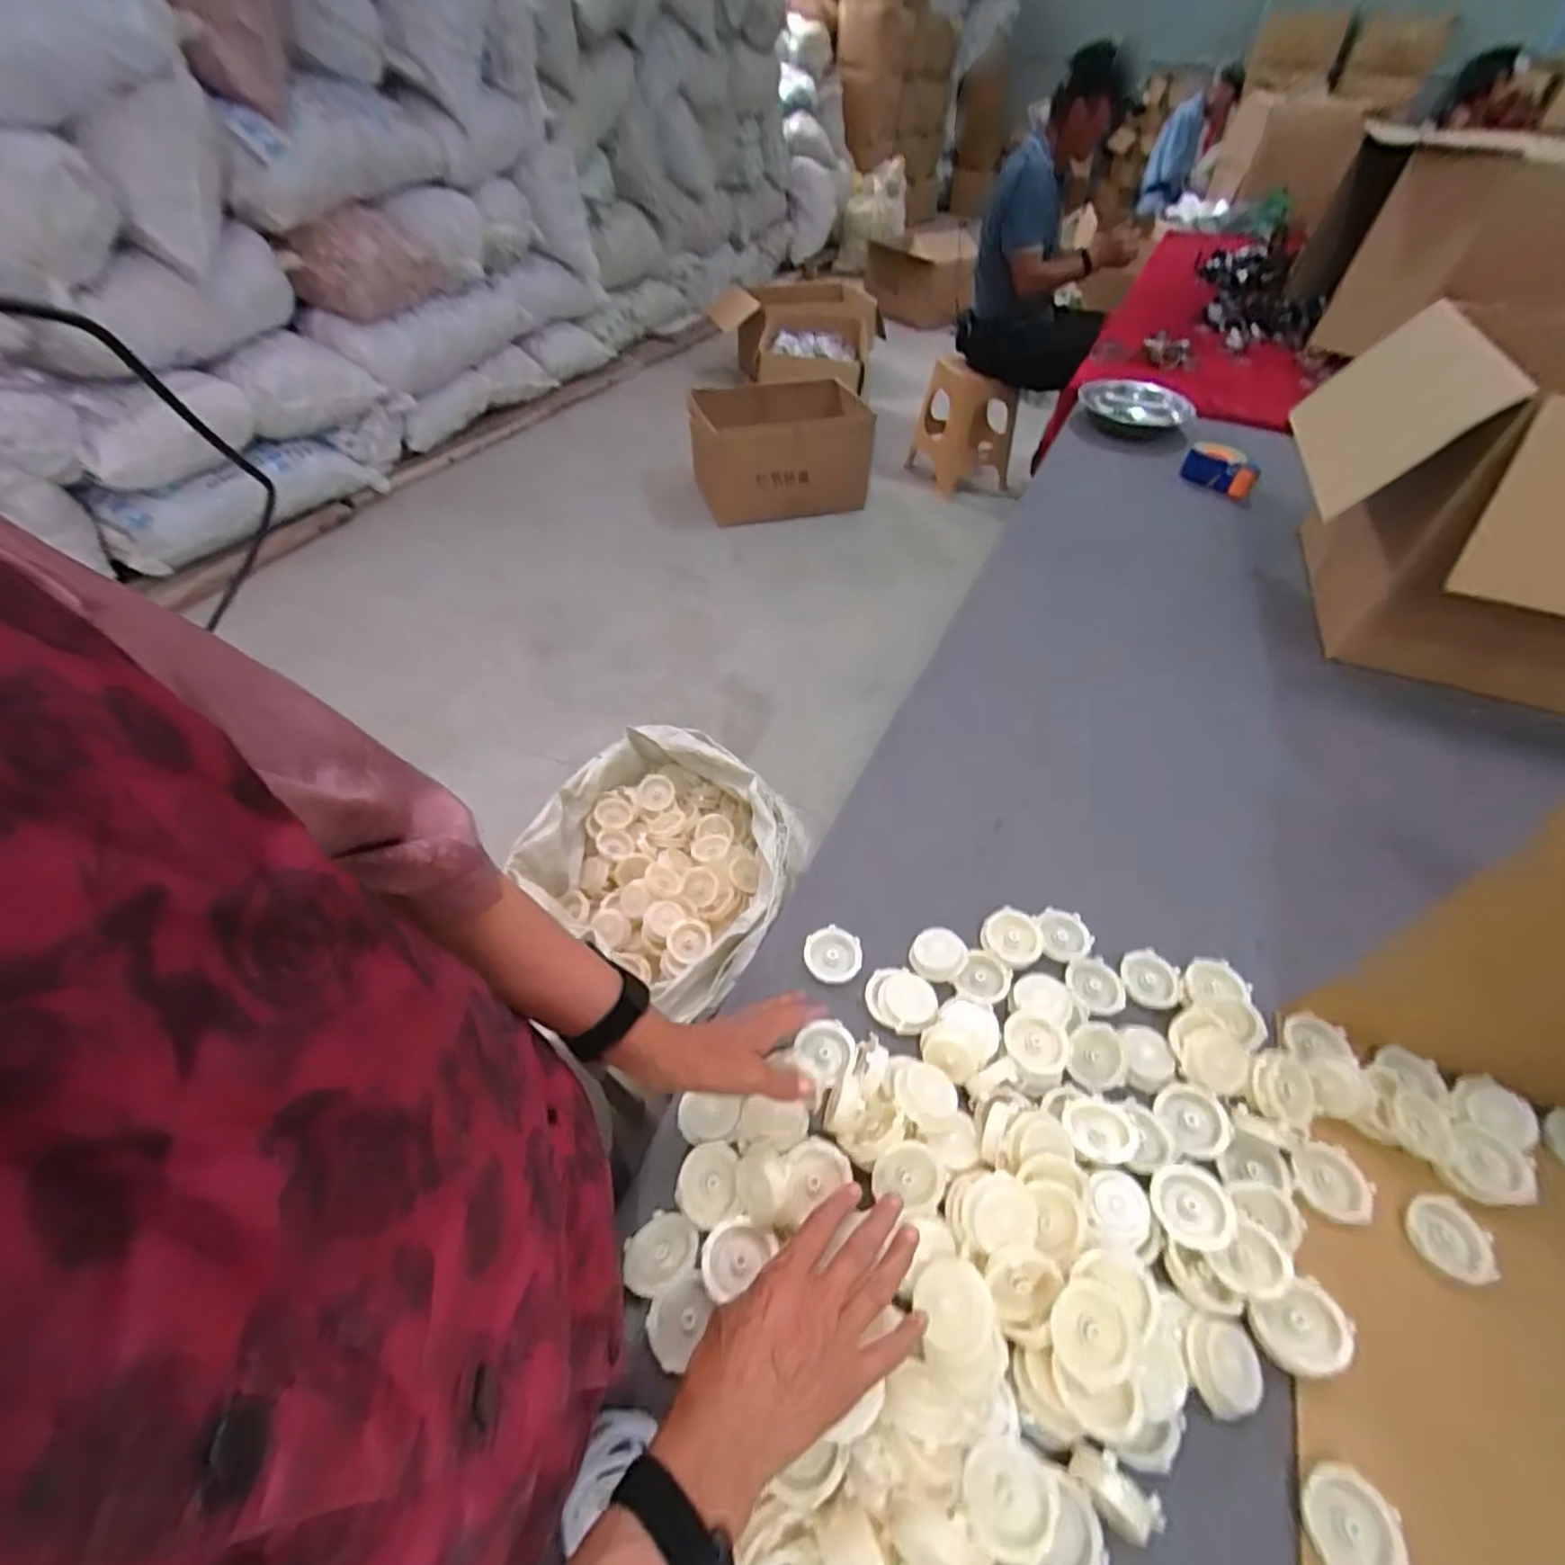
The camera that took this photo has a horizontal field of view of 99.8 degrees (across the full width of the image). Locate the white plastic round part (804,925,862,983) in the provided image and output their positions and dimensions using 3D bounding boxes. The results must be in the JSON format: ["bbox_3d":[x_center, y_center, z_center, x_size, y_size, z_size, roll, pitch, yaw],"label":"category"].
[{"bbox_3d":[0.052,0.176,0.678,0.057,0.020,0.056,0,49,-1],"label":"white plastic round part"}]

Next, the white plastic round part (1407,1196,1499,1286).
[{"bbox_3d":[0.543,0.369,0.536,0.053,0.011,0.056,0,49,-1],"label":"white plastic round part"}]

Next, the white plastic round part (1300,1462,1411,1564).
[{"bbox_3d":[0.373,0.489,0.431,0.053,0.022,0.060,-2,49,-3],"label":"white plastic round part"}]

